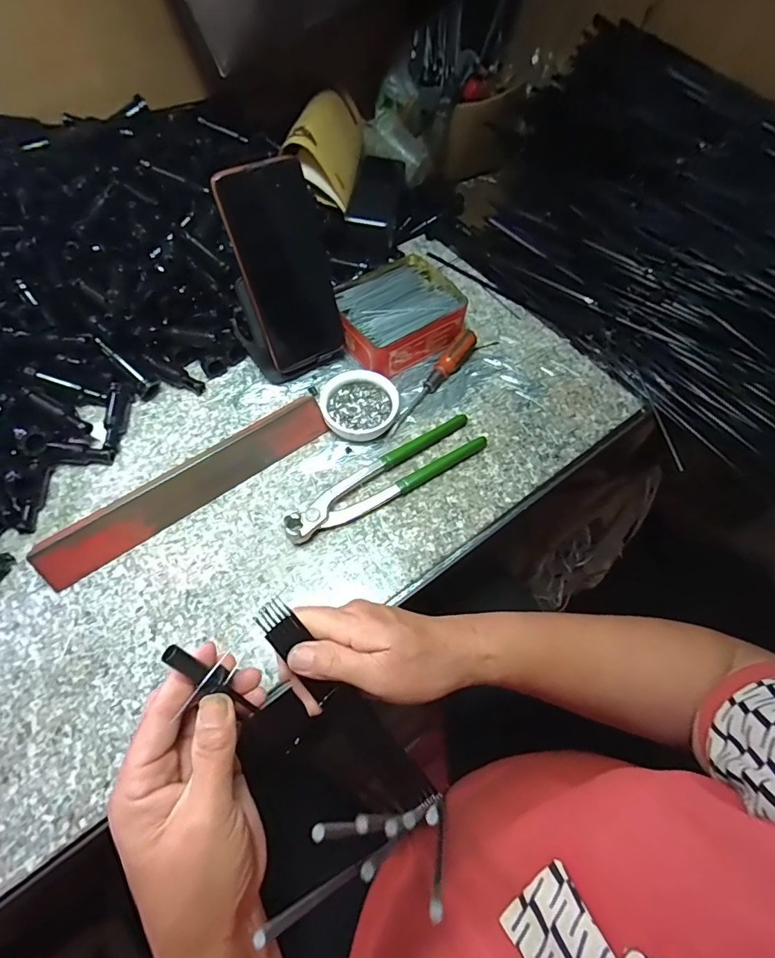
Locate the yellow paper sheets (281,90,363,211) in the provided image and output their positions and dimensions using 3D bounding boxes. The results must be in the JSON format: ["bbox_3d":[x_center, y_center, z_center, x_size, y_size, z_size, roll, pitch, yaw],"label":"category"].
[{"bbox_3d":[-0.068,-0.410,0.564,0.069,0.073,0.216,5,61,1],"label":"yellow paper sheets"}]

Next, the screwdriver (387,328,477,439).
[{"bbox_3d":[0.043,-0.099,0.463,0.019,0.022,0.143,35,66,16],"label":"screwdriver"}]

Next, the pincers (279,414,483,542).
[{"bbox_3d":[0.002,-0.002,0.414,0.198,0.016,0.041,-31,66,-17],"label":"pincers"}]

